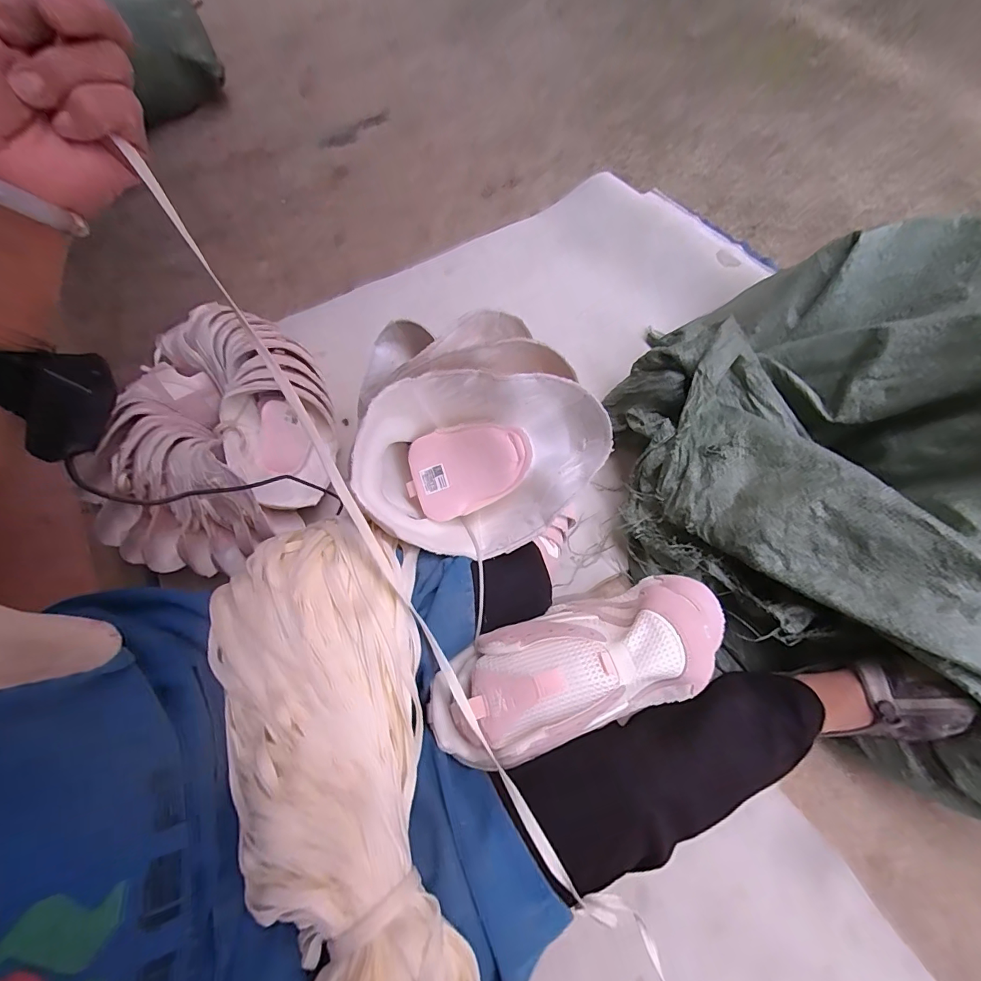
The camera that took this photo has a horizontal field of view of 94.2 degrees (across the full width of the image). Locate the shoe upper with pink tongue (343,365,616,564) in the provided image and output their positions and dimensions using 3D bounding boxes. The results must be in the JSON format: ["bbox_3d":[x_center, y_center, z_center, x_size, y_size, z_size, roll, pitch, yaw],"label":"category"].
[{"bbox_3d":[-0.021,-0.025,0.386,0.229,0.091,0.166,-21,91,25],"label":"shoe upper with pink tongue"}]

